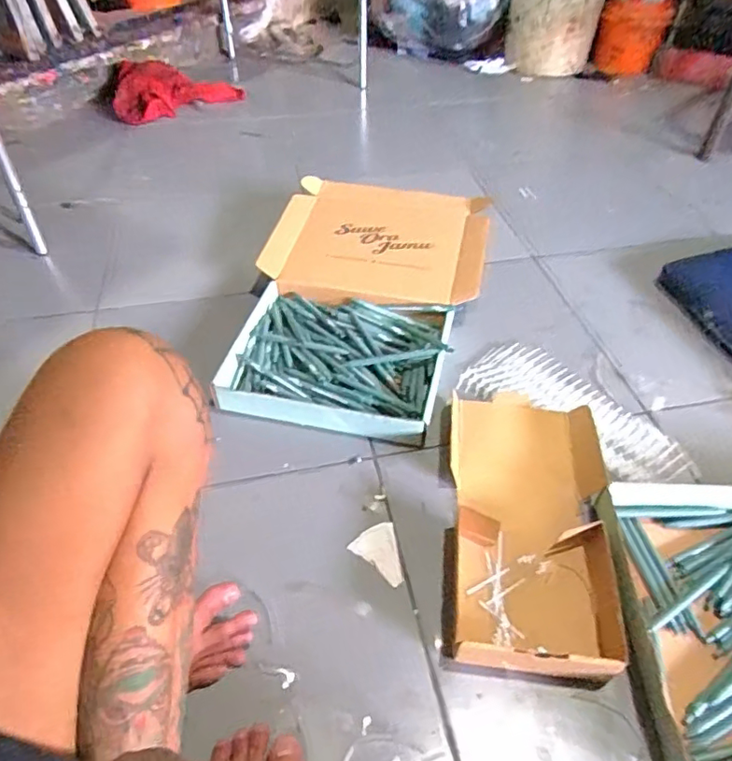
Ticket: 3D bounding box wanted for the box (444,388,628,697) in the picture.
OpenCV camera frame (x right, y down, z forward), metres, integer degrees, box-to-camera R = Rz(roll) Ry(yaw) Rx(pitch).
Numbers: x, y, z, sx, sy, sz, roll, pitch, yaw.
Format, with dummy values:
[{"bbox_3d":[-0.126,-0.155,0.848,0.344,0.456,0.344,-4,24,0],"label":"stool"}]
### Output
[{"bbox_3d":[0.199,0.154,0.668,0.188,0.052,0.366,5,48,7],"label":"box"}]

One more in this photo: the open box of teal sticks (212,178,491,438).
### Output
[{"bbox_3d":[0.000,-0.148,0.932,0.357,0.087,0.545,7,48,9],"label":"open box of teal sticks"}]

